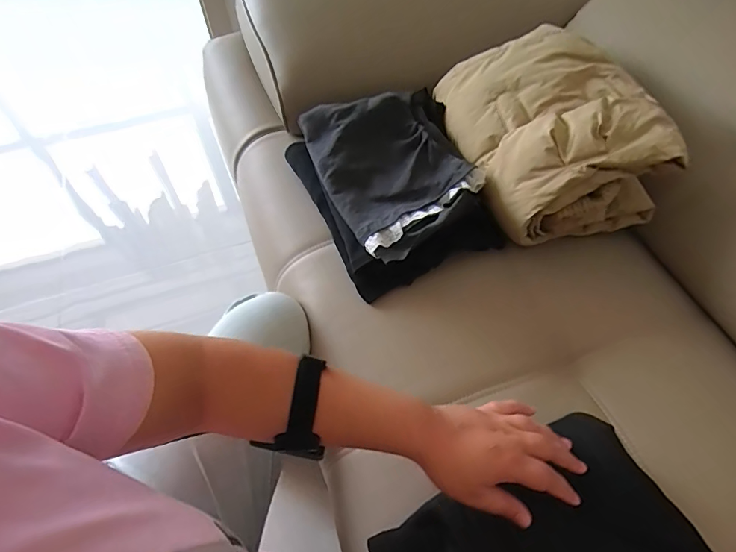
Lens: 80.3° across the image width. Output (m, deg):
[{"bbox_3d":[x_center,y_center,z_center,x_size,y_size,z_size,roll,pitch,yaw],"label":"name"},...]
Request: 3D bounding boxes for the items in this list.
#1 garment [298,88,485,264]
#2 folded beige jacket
[{"bbox_3d":[0.043,-0.151,0.591,0.207,0.037,0.266,-16,58,-10],"label":"garment"},{"bbox_3d":[0.244,-0.204,0.621,0.222,0.132,0.287,-11,58,-7],"label":"folded beige jacket"}]

